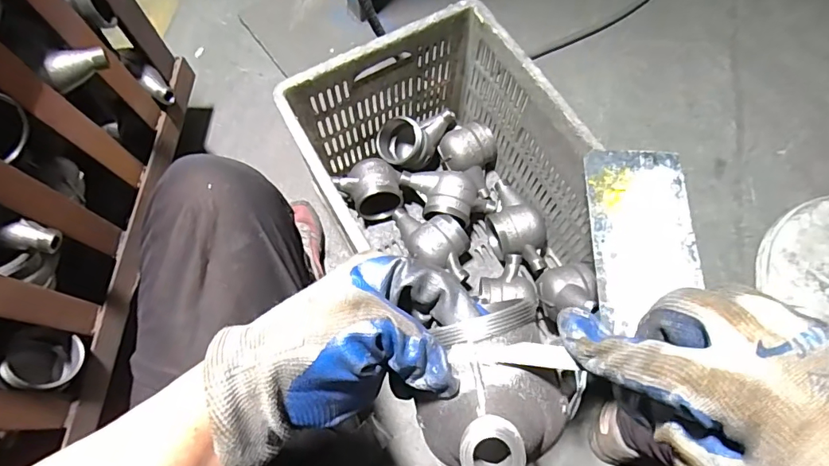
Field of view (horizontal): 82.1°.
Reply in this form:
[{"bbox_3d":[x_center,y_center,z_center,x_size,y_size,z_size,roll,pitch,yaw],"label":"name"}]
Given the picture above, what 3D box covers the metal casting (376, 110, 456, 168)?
[{"bbox_3d":[0.002,-0.148,0.789,0.127,0.080,0.080,-2,71,-2],"label":"metal casting"}]

